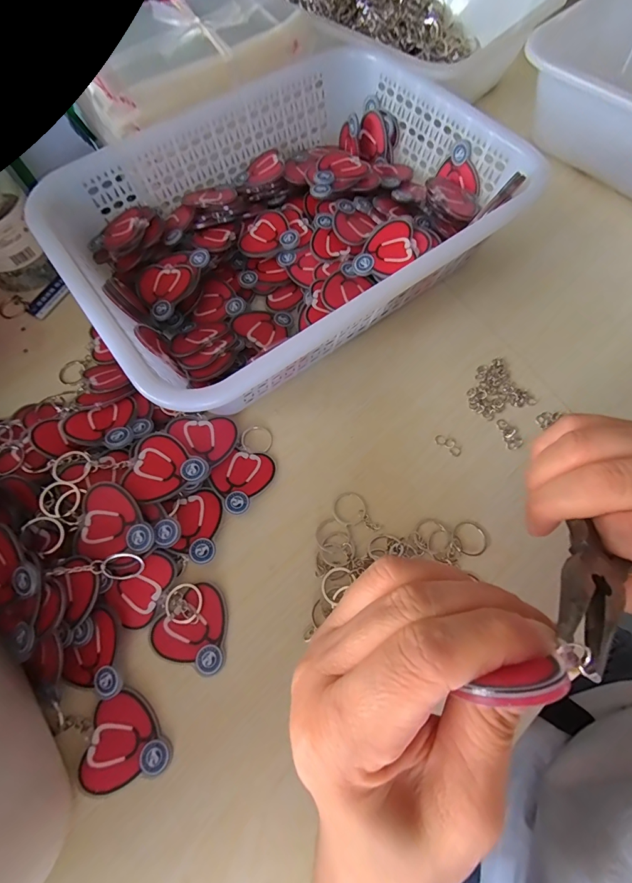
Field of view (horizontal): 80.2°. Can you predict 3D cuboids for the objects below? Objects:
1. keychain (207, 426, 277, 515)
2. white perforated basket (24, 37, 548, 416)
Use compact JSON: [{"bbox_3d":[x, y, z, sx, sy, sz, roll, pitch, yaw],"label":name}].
[{"bbox_3d":[-0.052,0.020,0.287,0.039,0.013,0.068,27,71,11],"label":"keychain"},{"bbox_3d":[-0.025,-0.189,0.332,0.351,0.081,0.257,-34,72,-12],"label":"white perforated basket"}]

